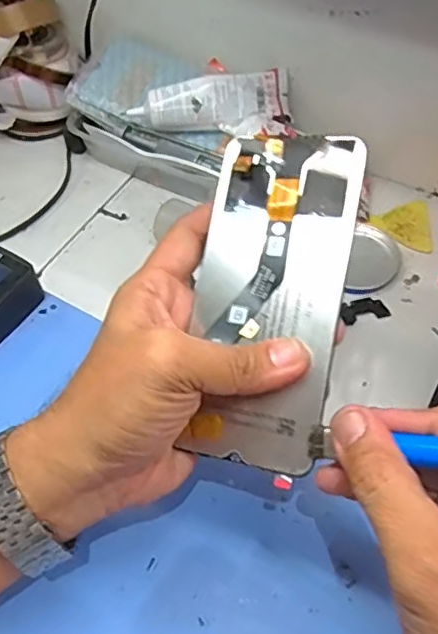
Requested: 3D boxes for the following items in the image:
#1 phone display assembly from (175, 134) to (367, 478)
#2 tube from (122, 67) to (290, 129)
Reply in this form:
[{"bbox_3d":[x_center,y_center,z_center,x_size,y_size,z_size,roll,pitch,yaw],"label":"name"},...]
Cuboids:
[{"bbox_3d":[0.023,-0.012,0.290,0.070,0.007,0.155,7,80,23],"label":"phone display assembly"},{"bbox_3d":[-0.003,-0.169,0.478,0.124,0.023,0.031,-11,53,-7],"label":"tube"}]

